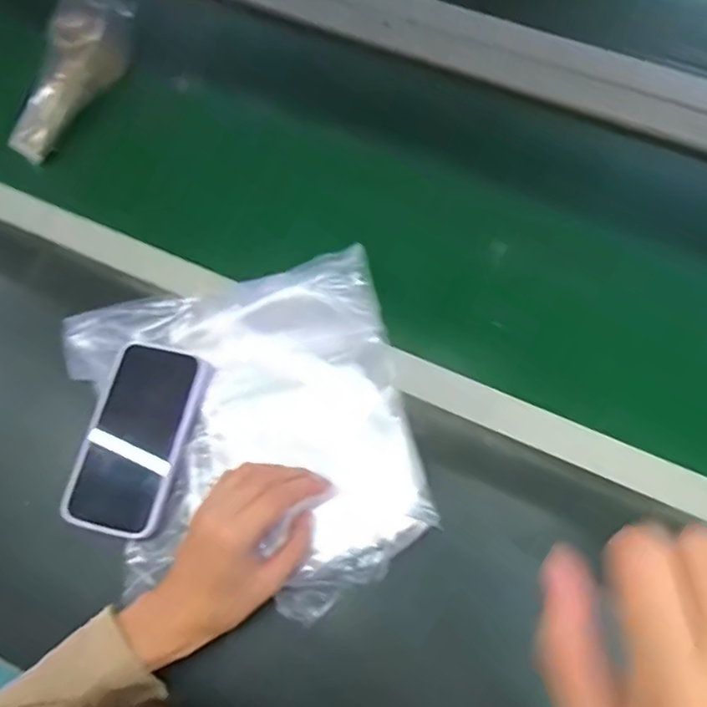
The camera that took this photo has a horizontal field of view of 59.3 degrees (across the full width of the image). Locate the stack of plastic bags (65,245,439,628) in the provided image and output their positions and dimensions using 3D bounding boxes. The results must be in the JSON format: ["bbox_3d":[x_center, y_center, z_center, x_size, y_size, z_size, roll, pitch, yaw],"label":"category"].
[{"bbox_3d":[-0.081,0.065,0.490,0.244,0.035,0.262,-14,76,0],"label":"stack of plastic bags"}]

